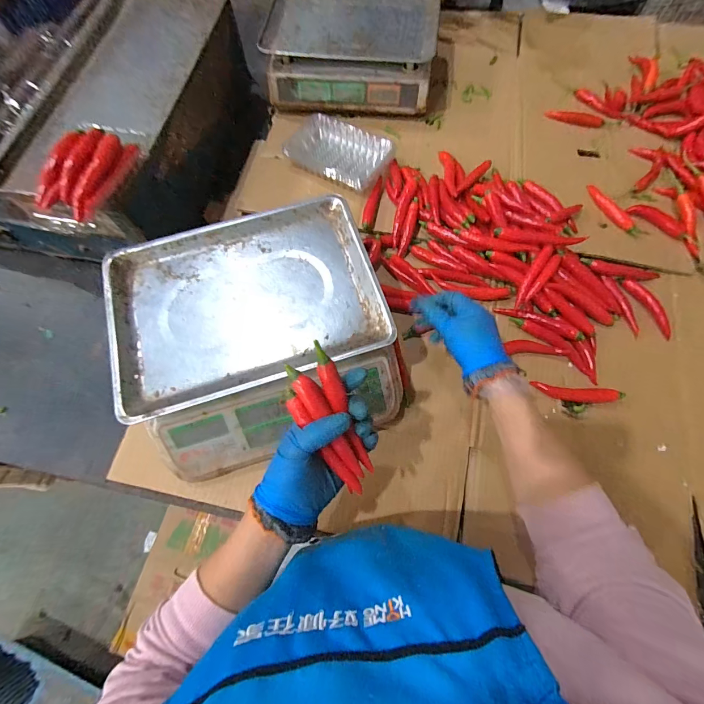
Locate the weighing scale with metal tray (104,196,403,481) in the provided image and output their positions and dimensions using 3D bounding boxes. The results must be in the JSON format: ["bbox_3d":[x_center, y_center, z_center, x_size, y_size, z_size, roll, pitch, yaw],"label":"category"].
[{"bbox_3d":[-0.128,-0.023,0.494,0.340,0.125,0.317,-15,71,-4],"label":"weighing scale with metal tray"}]

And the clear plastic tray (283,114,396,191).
[{"bbox_3d":[-0.025,-0.379,0.656,0.200,0.036,0.110,33,74,12],"label":"clear plastic tray"}]

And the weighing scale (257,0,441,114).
[{"bbox_3d":[0.001,-0.642,0.732,0.320,0.108,0.320,6,70,3],"label":"weighing scale"}]

